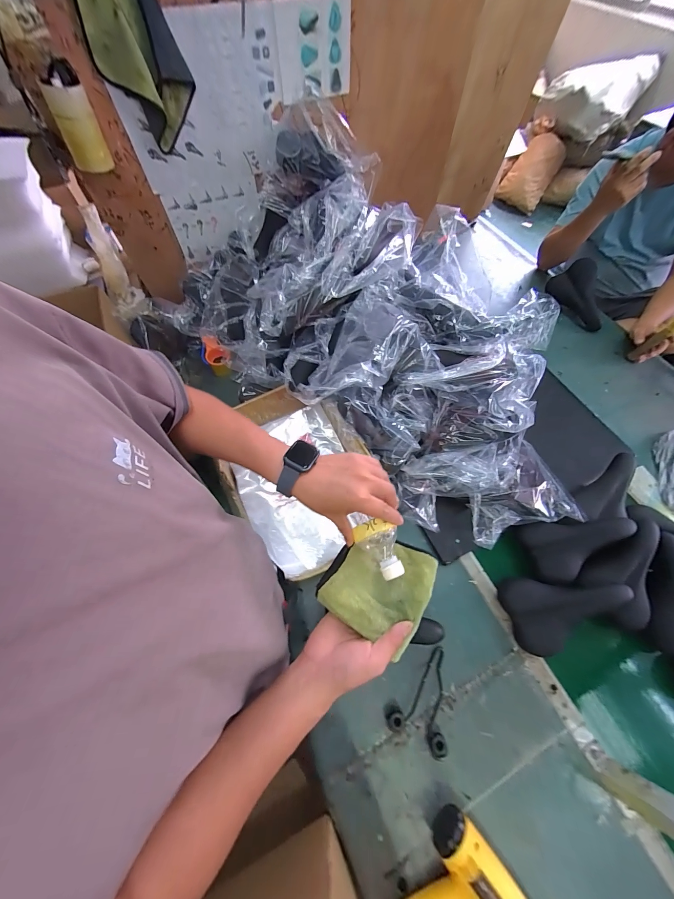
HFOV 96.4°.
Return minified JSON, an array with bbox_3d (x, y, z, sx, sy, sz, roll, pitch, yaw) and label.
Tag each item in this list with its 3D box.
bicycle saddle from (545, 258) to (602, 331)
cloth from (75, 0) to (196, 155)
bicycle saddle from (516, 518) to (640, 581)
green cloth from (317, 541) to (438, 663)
[{"bbox_3d":[0.956,-0.599,1.168,0.116,0.150,0.256,-25,66,-12],"label":"bicycle saddle"},{"bbox_3d":[-0.441,-0.867,0.695,0.179,0.236,0.057,-27,66,-13],"label":"cloth"},{"bbox_3d":[0.606,0.239,0.754,0.254,0.064,0.146,-10,63,-5],"label":"bicycle saddle"},{"bbox_3d":[0.060,0.189,0.435,0.135,0.049,0.139,31,67,15],"label":"green cloth"}]

